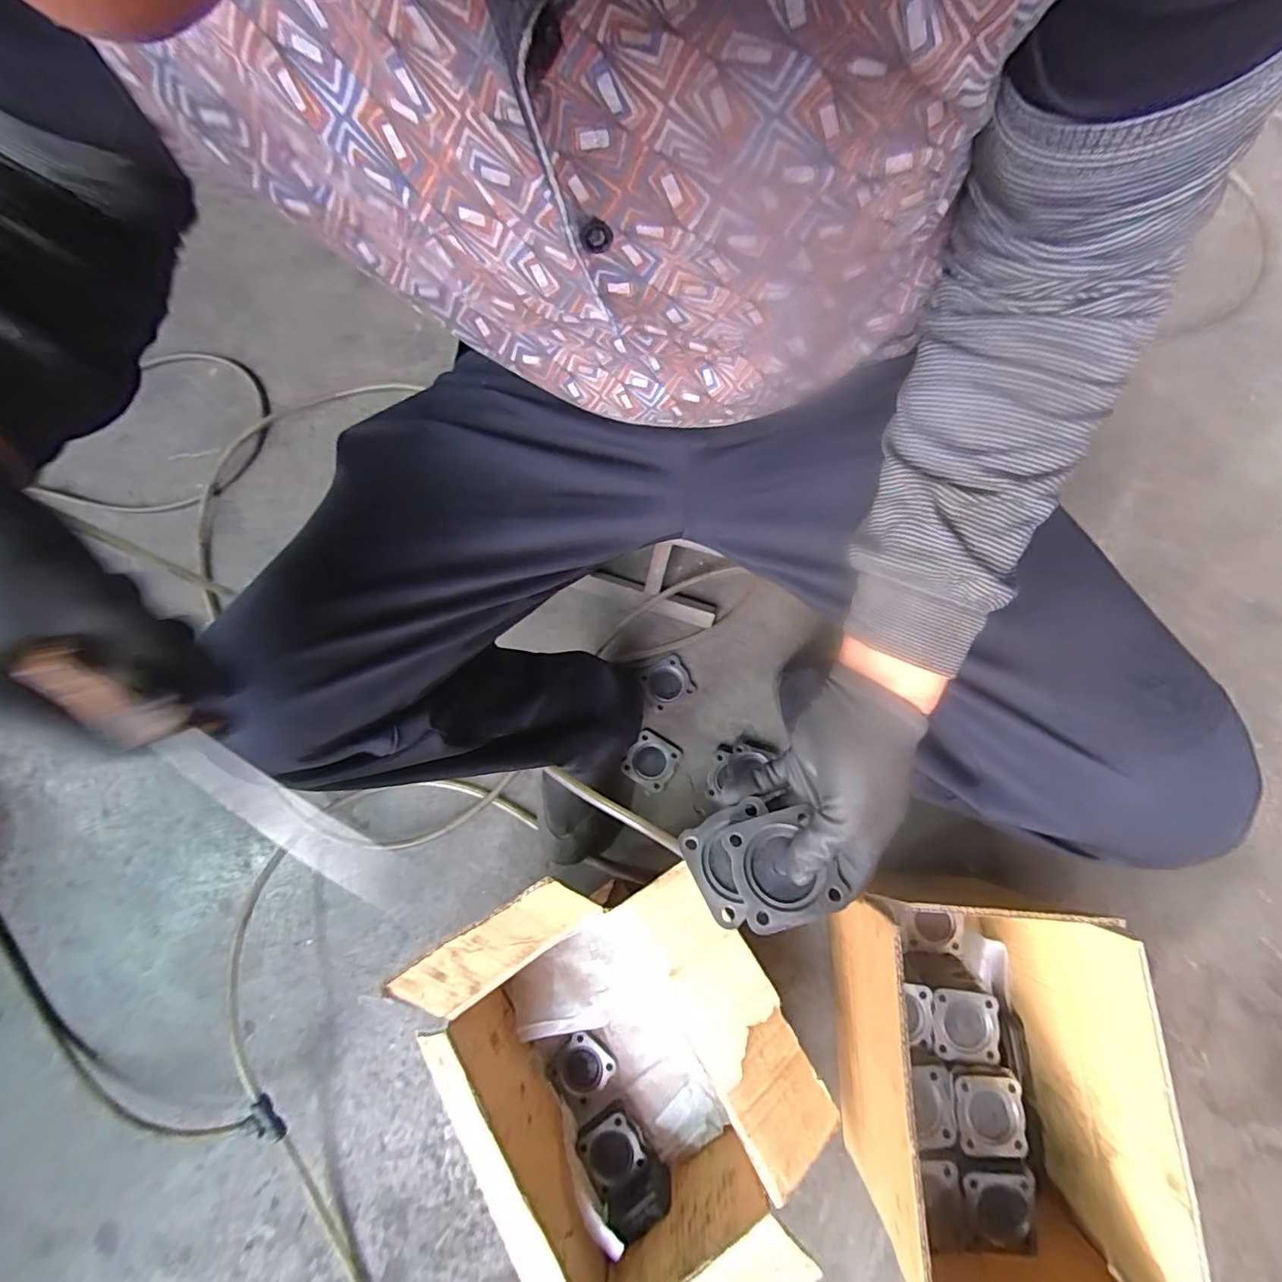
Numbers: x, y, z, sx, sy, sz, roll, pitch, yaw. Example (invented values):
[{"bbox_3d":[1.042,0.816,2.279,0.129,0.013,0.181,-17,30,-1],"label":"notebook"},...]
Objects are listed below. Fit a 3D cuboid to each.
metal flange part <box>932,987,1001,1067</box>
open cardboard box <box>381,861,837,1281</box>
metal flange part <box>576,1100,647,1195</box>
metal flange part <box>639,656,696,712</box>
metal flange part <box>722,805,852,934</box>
[{"bbox_3d":[0.349,0.416,0.588,0.066,0.009,0.068,4,77,1],"label":"metal flange part"},{"bbox_3d":[-0.014,0.481,0.594,0.368,0.231,0.475,-31,78,-7],"label":"open cardboard box"},{"bbox_3d":[-0.034,0.601,0.652,0.066,0.024,0.064,-33,76,-9],"label":"metal flange part"},{"bbox_3d":[0.037,0.060,0.792,0.066,0.007,0.062,-30,81,-6],"label":"metal flange part"},{"bbox_3d":[0.094,0.152,0.367,0.063,0.014,0.067,-17,74,-5],"label":"metal flange part"}]

